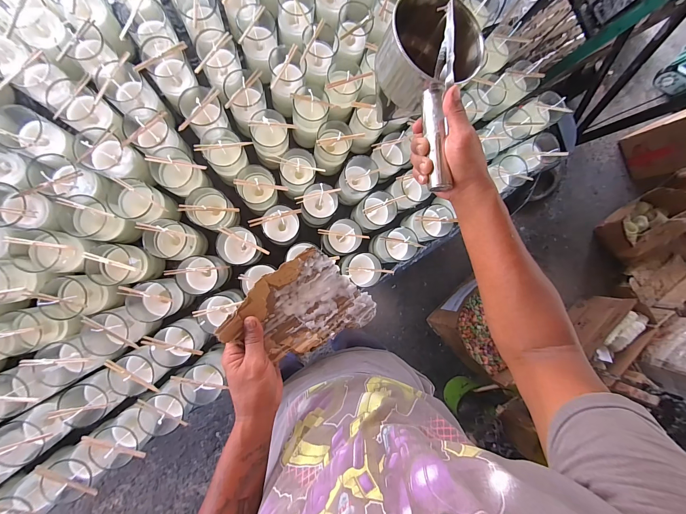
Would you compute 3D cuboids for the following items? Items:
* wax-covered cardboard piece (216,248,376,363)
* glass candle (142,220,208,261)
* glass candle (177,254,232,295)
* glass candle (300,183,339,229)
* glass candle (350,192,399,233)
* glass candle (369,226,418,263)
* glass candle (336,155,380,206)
[{"bbox_3d":[-0.056,0.073,0.381,0.172,0.041,0.127,-34,95,-8],"label":"wax-covered cardboard piece"},{"bbox_3d":[-0.297,-0.029,0.513,0.086,0.096,0.069,11,88,-9],"label":"glass candle"},{"bbox_3d":[-0.252,0.032,0.524,0.067,0.122,0.066,0,89,-9],"label":"glass candle"},{"bbox_3d":[-0.049,-0.100,0.576,0.068,0.088,0.069,0,89,-9],"label":"glass candle"},{"bbox_3d":[0.058,-0.090,0.588,0.079,0.106,0.067,-25,93,-9],"label":"glass candle"},{"bbox_3d":[0.101,-0.022,0.574,0.074,0.095,0.064,-8,91,-9],"label":"glass candle"},{"bbox_3d":[0.026,-0.151,0.582,0.073,0.098,0.077,25,85,-8],"label":"glass candle"}]

